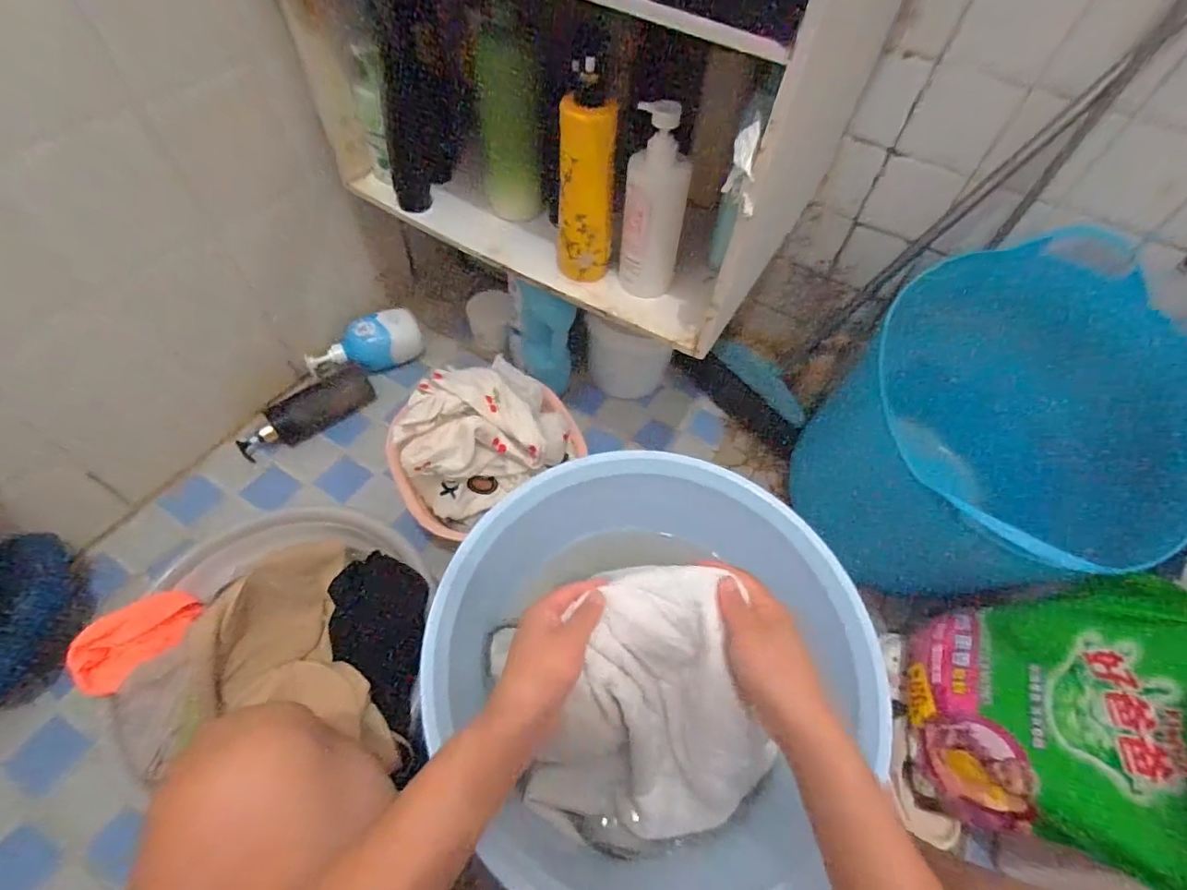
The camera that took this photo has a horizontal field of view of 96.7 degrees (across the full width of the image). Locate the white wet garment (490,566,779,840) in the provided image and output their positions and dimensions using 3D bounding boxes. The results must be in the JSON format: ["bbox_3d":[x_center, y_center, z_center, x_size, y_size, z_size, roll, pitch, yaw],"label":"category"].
[{"bbox_3d":[0.039,0.233,0.439,0.174,0.178,0.178,-21,59,-15],"label":"white wet garment"}]

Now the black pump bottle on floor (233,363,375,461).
[{"bbox_3d":[-0.489,-0.062,0.893,0.226,0.061,0.075,-39,65,-24],"label":"black pump bottle on floor"}]

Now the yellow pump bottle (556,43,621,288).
[{"bbox_3d":[-0.008,-0.287,0.586,0.060,0.224,0.045,11,56,7],"label":"yellow pump bottle"}]

